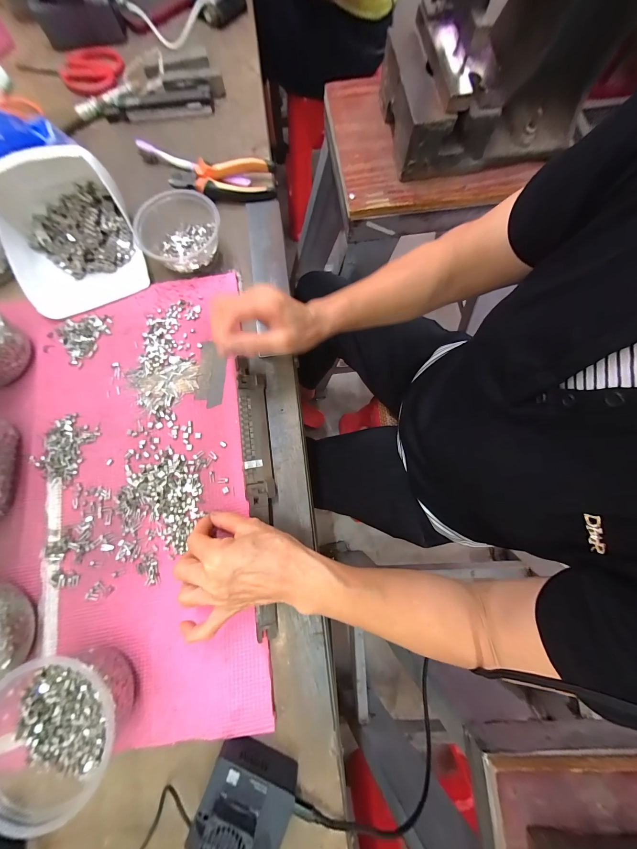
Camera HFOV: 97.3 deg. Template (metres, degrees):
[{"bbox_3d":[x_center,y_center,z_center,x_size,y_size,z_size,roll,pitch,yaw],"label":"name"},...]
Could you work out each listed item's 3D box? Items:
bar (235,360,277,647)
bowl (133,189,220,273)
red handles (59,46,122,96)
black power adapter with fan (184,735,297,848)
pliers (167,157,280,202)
[{"bbox_3d":[-0.067,0.068,0.317,0.031,0.021,0.304,-7,78,-2],"label":"bar"},{"bbox_3d":[-0.187,-0.257,0.378,0.102,0.052,0.095,0,78,-1],"label":"bowl"},{"bbox_3d":[-0.392,-0.617,0.484,0.102,0.016,0.075,-39,81,-8],"label":"red handles"},{"bbox_3d":[-0.067,0.345,0.253,0.075,0.044,0.070,23,79,4],"label":"black power adapter with fan"},{"bbox_3d":[-0.139,-0.363,0.414,0.150,0.025,0.060,7,78,1],"label":"pliers"}]

